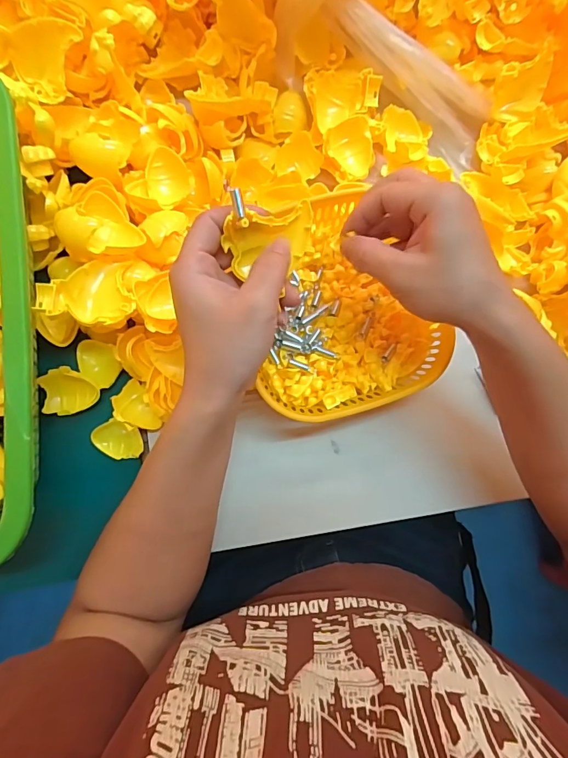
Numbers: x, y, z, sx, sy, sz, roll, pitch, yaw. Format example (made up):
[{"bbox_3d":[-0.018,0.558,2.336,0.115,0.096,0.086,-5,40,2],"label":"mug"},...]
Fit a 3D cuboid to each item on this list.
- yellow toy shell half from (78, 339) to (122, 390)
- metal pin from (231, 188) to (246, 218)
[{"bbox_3d":[-0.163,-0.014,0.372,0.033,0.010,0.045,-21,88,-6],"label":"yellow toy shell half"},{"bbox_3d":[-0.027,-0.104,0.251,0.006,0.004,0.017,-14,118,-6],"label":"metal pin"}]

